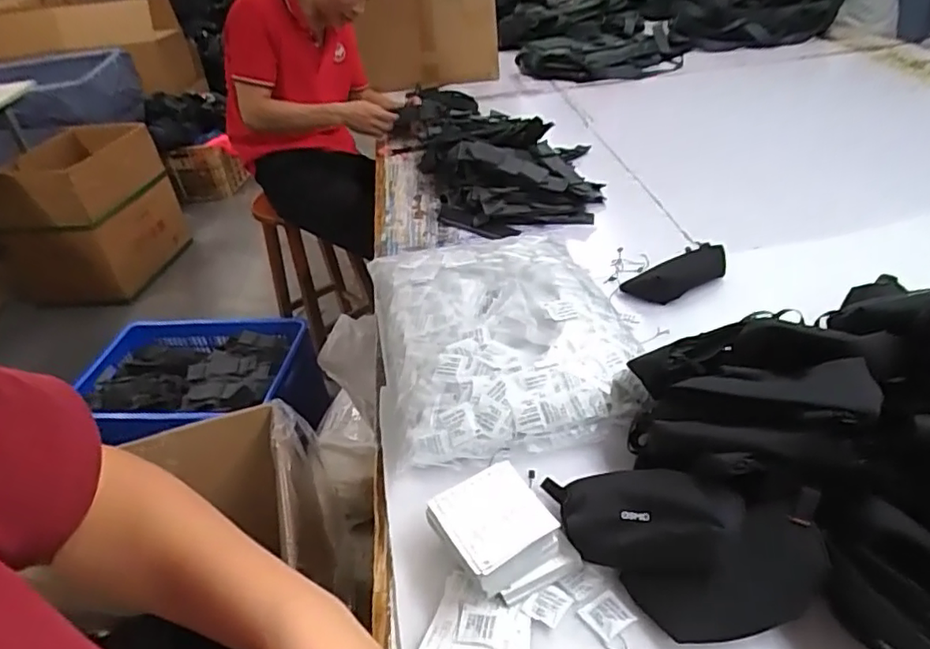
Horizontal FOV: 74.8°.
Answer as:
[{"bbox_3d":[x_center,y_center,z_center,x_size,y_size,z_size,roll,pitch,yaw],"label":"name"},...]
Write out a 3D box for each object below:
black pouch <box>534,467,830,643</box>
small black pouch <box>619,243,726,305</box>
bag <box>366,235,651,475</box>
[{"bbox_3d":[0.201,0.210,0.585,0.259,0.084,0.136,5,38,16],"label":"black pouch"},{"bbox_3d":[0.360,-0.086,1.038,0.193,0.037,0.085,-22,39,-20],"label":"small black pouch"},{"bbox_3d":[0.046,0.001,0.883,0.353,0.080,0.434,-10,36,-5],"label":"bag"}]

